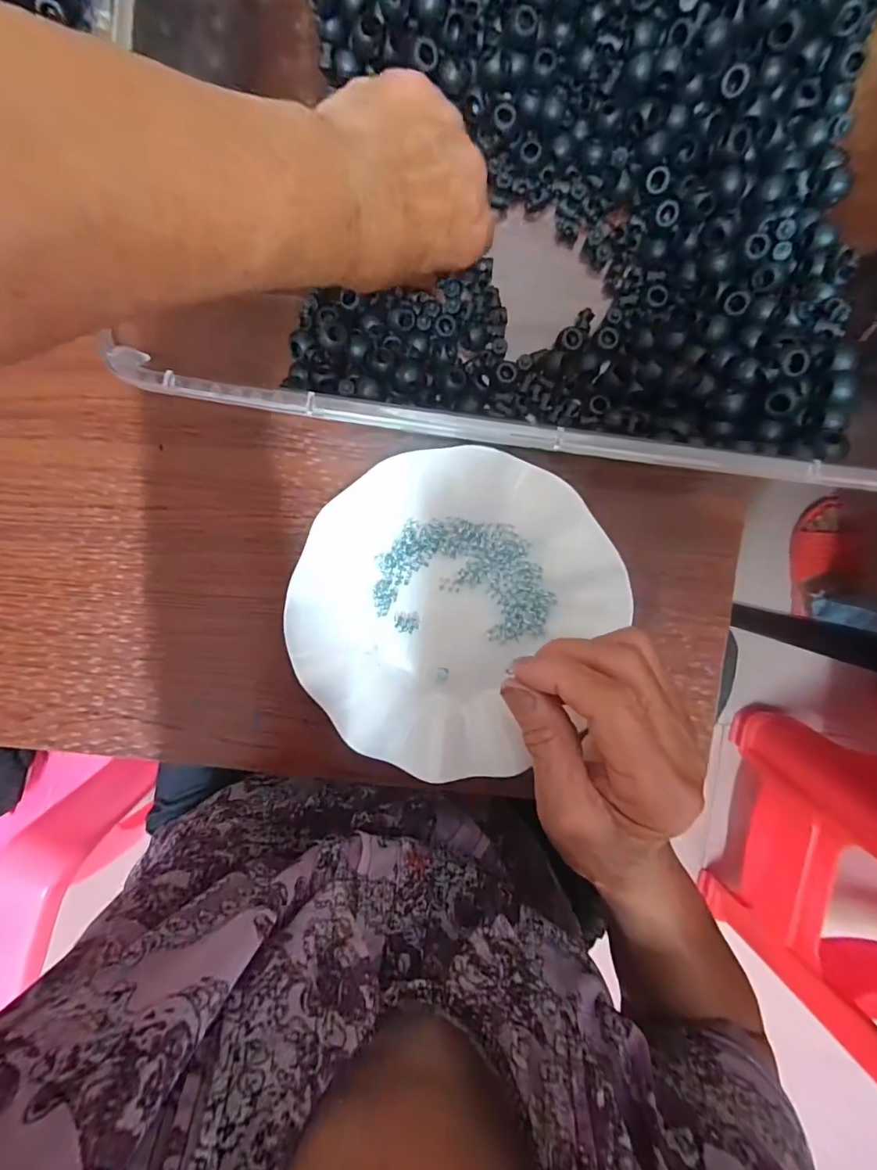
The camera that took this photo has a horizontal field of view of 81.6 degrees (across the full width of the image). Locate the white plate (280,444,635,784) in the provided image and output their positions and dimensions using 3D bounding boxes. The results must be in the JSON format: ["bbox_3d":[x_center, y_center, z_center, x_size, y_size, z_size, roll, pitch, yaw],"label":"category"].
[{"bbox_3d":[0.004,0.013,0.294,0.163,0.034,0.175,0,96,2],"label":"white plate"}]

